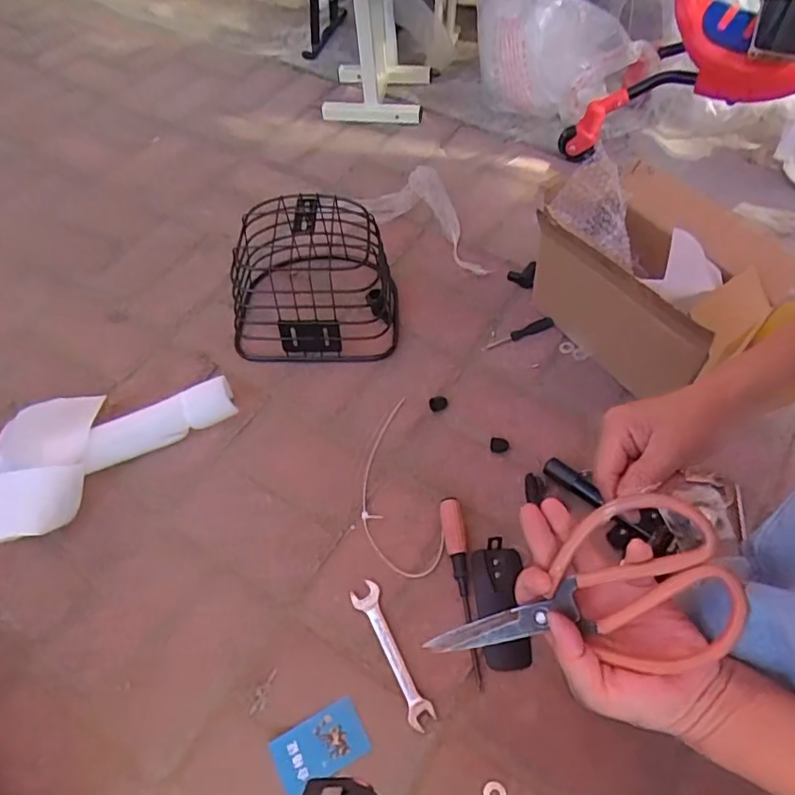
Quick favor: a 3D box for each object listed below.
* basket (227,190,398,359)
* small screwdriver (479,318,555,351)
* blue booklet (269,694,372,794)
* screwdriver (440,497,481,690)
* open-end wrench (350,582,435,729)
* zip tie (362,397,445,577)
[{"bbox_3d":[-0.118,-0.168,0.809,0.228,0.146,0.191,-1,58,1],"label":"basket"},{"bbox_3d":[0.175,-0.091,0.812,0.112,0.013,0.017,-21,61,-9],"label":"small screwdriver"},{"bbox_3d":[-0.076,0.347,0.557,0.088,0.004,0.056,-25,57,-15],"label":"blue booklet"},{"bbox_3d":[0.073,0.211,0.628,0.026,0.025,0.199,-7,60,0],"label":"screwdriver"},{"bbox_3d":[-0.007,0.270,0.595,0.031,0.013,0.153,-24,61,-10],"label":"open-end wrench"},{"bbox_3d":[-0.007,0.111,0.705,0.091,0.005,0.234,-15,60,-5],"label":"zip tie"}]

